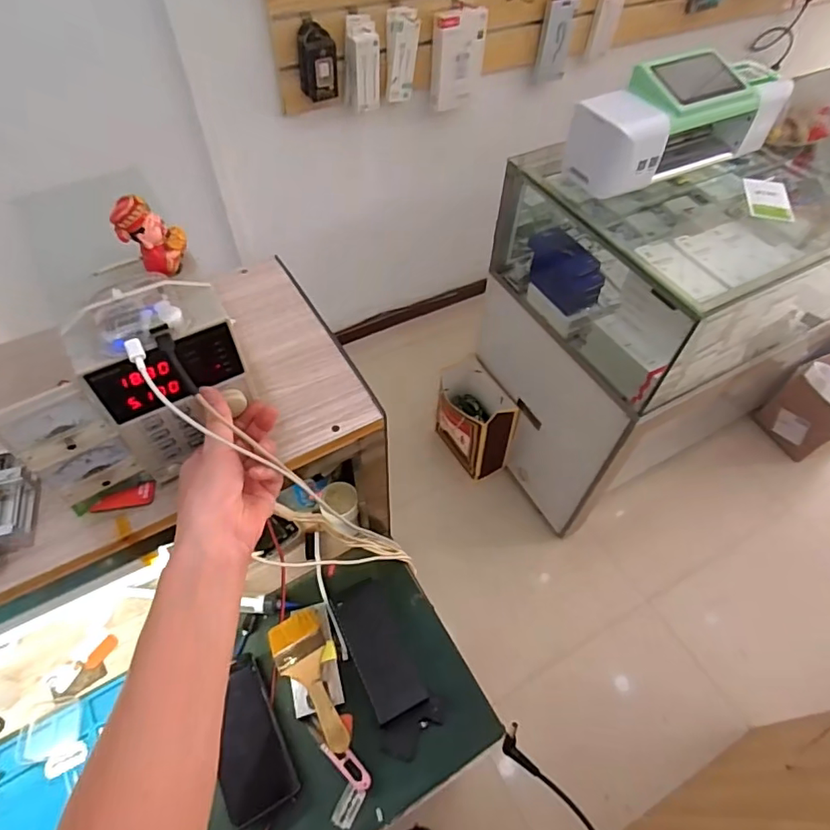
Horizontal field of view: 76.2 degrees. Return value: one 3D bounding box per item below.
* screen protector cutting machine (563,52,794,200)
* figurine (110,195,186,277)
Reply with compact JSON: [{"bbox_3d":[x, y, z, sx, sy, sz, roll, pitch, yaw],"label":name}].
[{"bbox_3d":[0.529,-0.584,1.051,0.432,0.165,0.149,-21,57,-16],"label":"screen protector cutting machine"},{"bbox_3d":[-0.200,-0.135,0.400,0.040,0.055,0.025,-6,54,-6],"label":"figurine"}]

